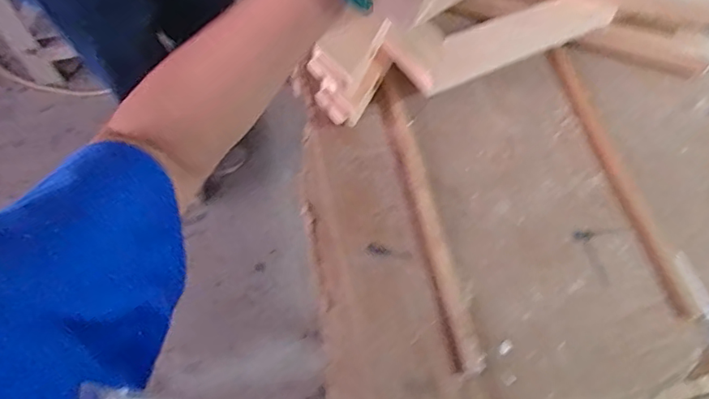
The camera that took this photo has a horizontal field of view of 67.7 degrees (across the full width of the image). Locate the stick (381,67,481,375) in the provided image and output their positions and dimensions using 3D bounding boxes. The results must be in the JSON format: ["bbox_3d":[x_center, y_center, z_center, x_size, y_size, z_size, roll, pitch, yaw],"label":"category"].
[{"bbox_3d":[0.080,0.008,0.623,0.024,0.009,0.379,-8,63,-8],"label":"stick"}]

